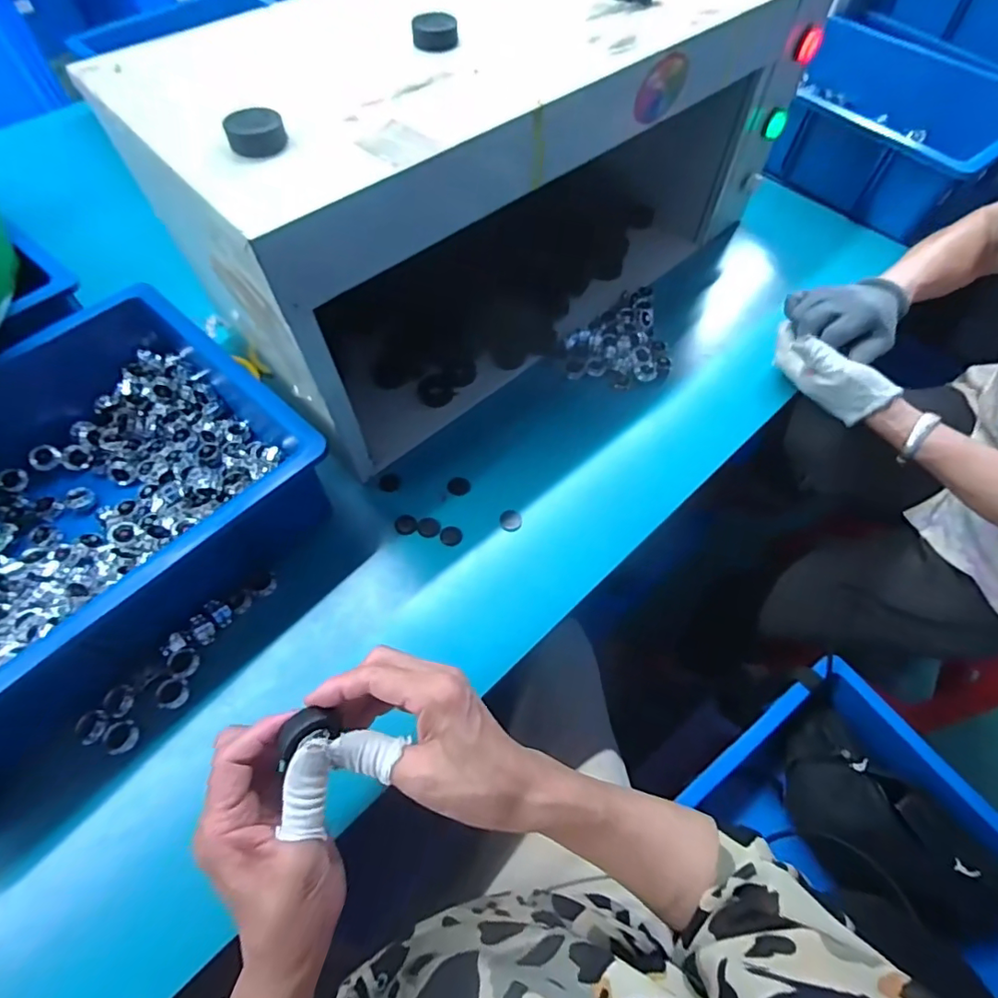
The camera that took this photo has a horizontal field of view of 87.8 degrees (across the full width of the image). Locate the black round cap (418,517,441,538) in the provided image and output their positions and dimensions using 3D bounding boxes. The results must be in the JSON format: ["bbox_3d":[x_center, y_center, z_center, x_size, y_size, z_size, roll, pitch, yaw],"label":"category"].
[{"bbox_3d":[-0.070,0.029,0.518,0.022,0.004,0.021,0,61,-1],"label":"black round cap"}]

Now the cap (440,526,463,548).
[{"bbox_3d":[-0.047,0.037,0.514,0.021,0.004,0.020,0,61,-1],"label":"cap"}]

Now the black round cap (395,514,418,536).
[{"bbox_3d":[-0.094,0.025,0.521,0.021,0.004,0.025,-30,65,-16],"label":"black round cap"}]

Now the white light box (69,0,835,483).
[{"bbox_3d":[0.003,-0.357,0.570,0.643,0.274,0.282,-38,68,-19],"label":"white light box"}]

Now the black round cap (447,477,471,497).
[{"bbox_3d":[-0.042,-0.014,0.542,0.024,0.004,0.023,0,61,-1],"label":"black round cap"}]

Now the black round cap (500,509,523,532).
[{"bbox_3d":[0.012,0.021,0.522,0.022,0.004,0.023,0,61,-1],"label":"black round cap"}]

